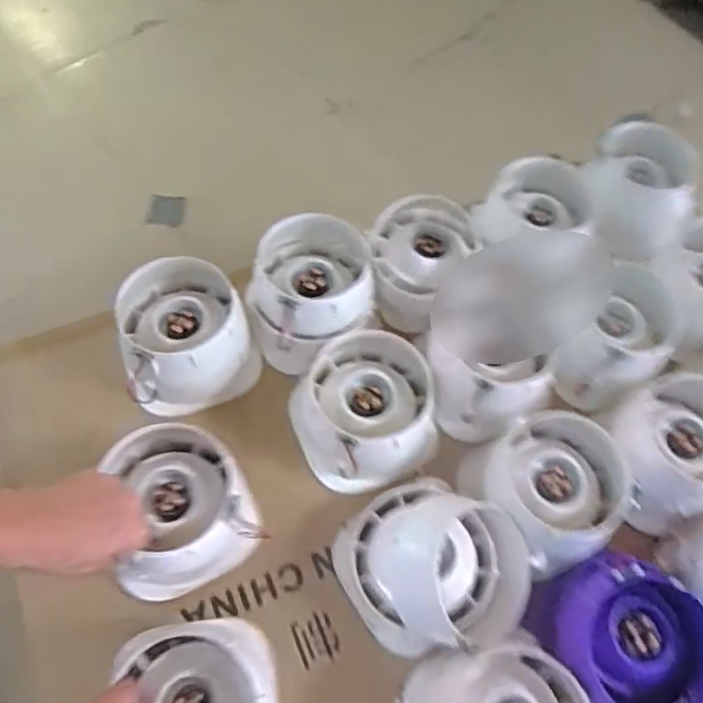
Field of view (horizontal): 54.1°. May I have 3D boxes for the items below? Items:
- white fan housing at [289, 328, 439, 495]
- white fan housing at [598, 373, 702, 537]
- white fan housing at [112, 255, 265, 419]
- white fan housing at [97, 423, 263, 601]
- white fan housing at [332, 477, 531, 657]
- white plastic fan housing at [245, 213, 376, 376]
[{"bbox_3d":[0.014,0.053,0.686,0.142,0.103,0.134,1,63,-2],"label":"white fan housing"},{"bbox_3d":[0.322,0.101,0.688,0.132,0.089,0.140,3,64,-5],"label":"white fan housing"},{"bbox_3d":[-0.174,-0.020,0.711,0.134,0.089,0.143,-13,67,-12],"label":"white fan housing"},{"bbox_3d":[-0.159,0.138,0.617,0.122,0.088,0.129,-21,66,-12],"label":"white fan housing"},{"bbox_3d":[0.074,0.192,0.617,0.165,0.101,0.138,35,66,10],"label":"white fan housing"},{"bbox_3d":[-0.040,-0.072,0.731,0.137,0.073,0.160,0,64,-7],"label":"white plastic fan housing"}]

